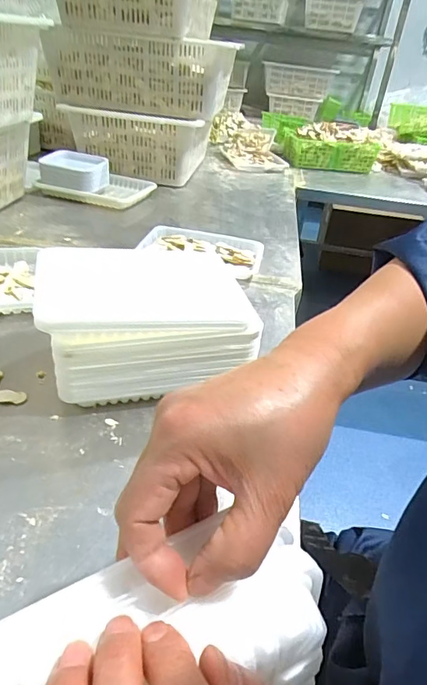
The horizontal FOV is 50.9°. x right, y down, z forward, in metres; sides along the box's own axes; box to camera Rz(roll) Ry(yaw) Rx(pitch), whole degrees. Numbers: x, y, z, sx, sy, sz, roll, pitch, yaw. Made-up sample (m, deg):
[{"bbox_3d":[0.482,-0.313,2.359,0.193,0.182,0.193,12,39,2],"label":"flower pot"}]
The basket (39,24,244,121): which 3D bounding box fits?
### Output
[{"bbox_3d":[-0.199,-0.779,1.295,0.468,0.188,0.303,13,34,9],"label":"basket"}]

